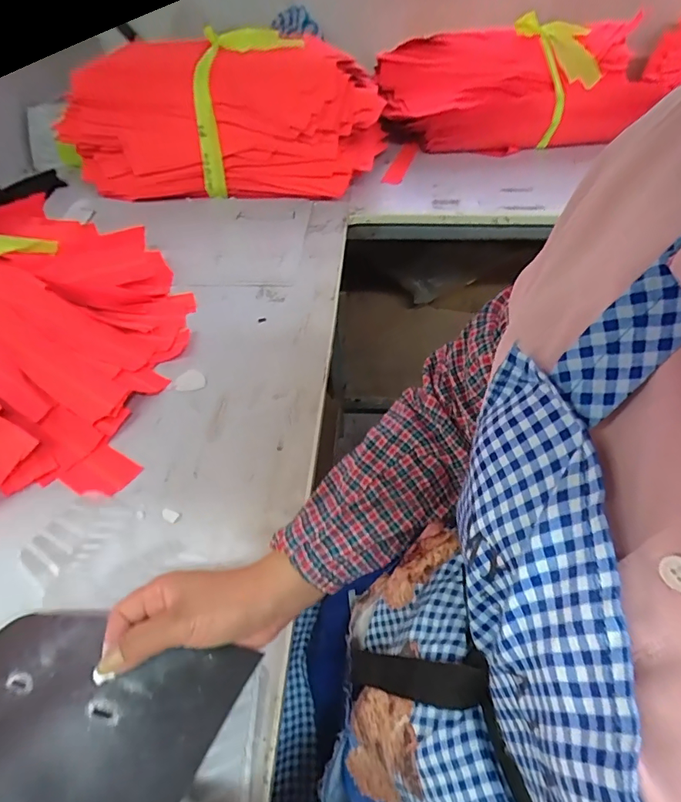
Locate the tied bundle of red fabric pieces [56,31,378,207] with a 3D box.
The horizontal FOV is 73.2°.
[{"bbox_3d":[-0.264,-0.609,1.024,0.663,0.257,0.339,-5,46,5],"label":"tied bundle of red fabric pieces"}]

